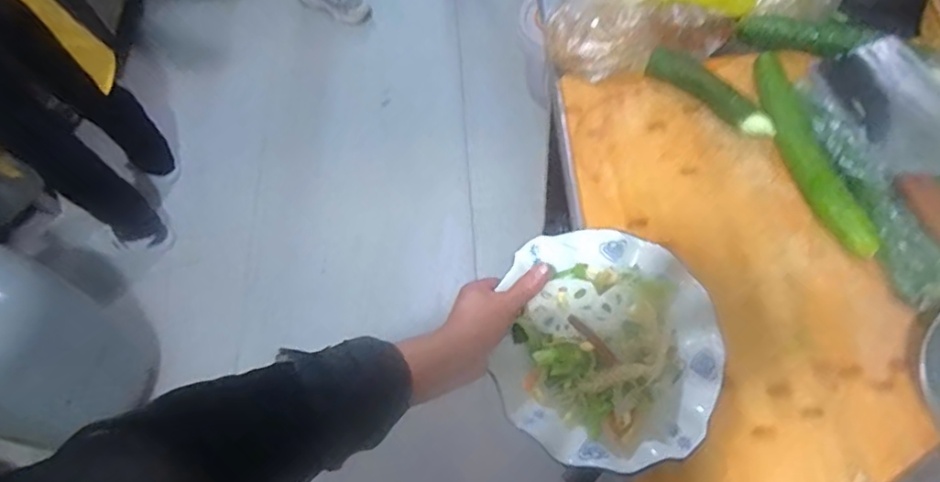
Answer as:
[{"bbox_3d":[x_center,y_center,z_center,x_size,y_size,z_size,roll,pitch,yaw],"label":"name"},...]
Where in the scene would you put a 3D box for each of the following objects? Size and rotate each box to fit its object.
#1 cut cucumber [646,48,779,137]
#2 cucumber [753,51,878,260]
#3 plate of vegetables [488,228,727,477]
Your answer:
[{"bbox_3d":[0.278,-0.171,0.710,0.025,0.036,0.162,-39,68,-16],"label":"cut cucumber"},{"bbox_3d":[0.359,-0.105,0.663,0.050,0.031,0.264,-7,63,-1],"label":"cucumber"},{"bbox_3d":[0.127,0.093,0.547,0.188,0.056,0.203,8,64,7],"label":"plate of vegetables"}]

